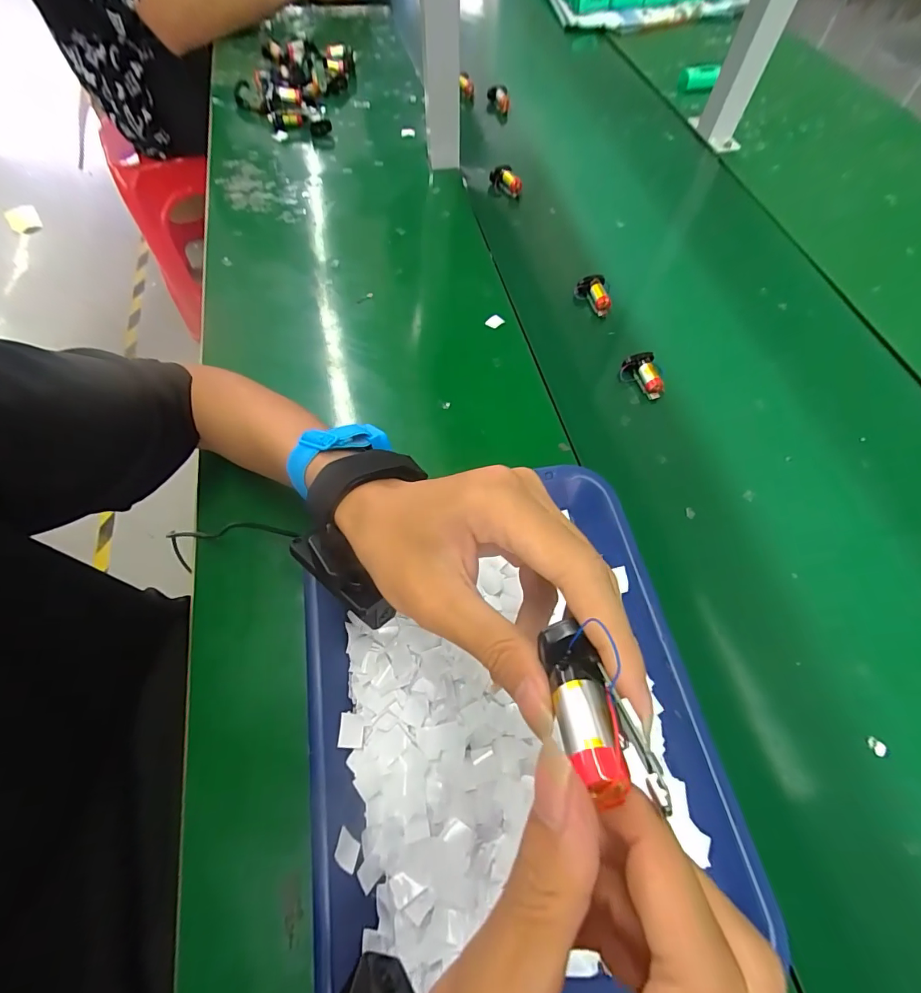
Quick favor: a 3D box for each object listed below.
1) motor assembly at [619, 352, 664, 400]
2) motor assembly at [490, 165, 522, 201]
[{"bbox_3d":[0.193,-0.126,0.457,0.034,0.022,0.049,-9,63,-6],"label":"motor assembly"},{"bbox_3d":[0.062,-0.441,0.607,0.047,0.029,0.018,28,66,13],"label":"motor assembly"}]

